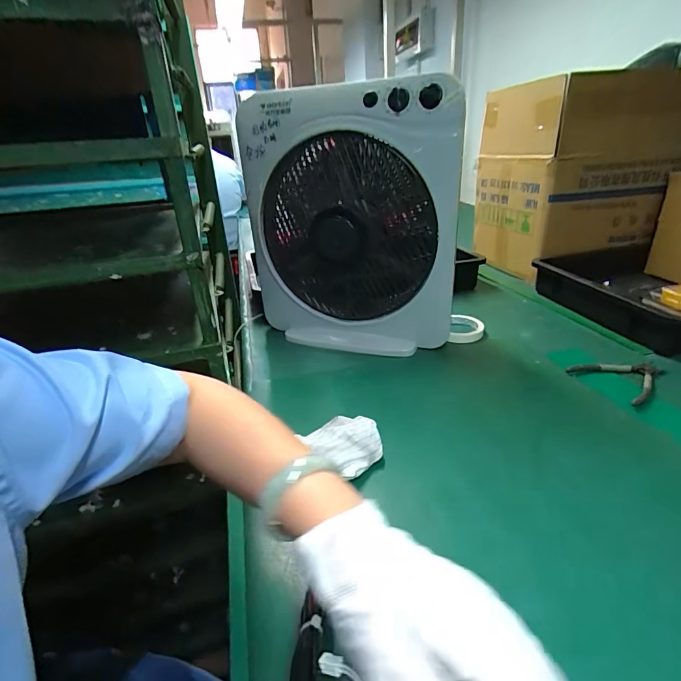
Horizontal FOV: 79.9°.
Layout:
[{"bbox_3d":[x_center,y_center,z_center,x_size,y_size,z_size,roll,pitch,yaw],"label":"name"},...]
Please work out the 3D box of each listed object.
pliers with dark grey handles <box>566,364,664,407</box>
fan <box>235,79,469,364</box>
[{"bbox_3d":[0.426,0.052,0.630,0.127,0.009,0.105,-22,33,-32],"label":"pliers with dark grey handles"},{"bbox_3d":[0.023,-0.198,0.729,0.369,0.413,0.155,10,30,25],"label":"fan"}]

